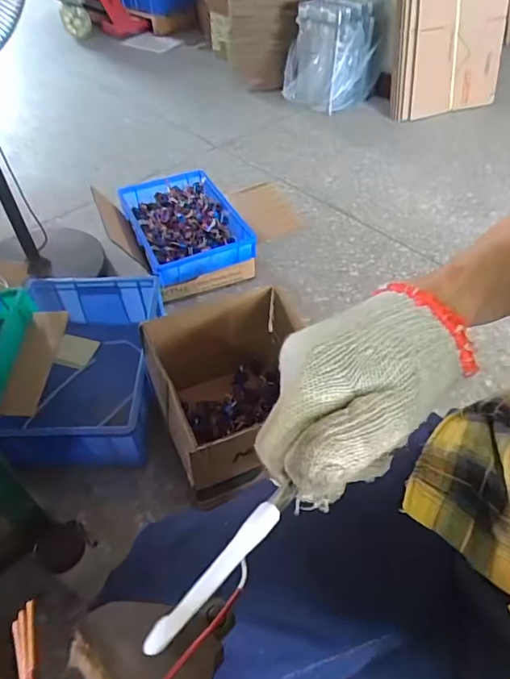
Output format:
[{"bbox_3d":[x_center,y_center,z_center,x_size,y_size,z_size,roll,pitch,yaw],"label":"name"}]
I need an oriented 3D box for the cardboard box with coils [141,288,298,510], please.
[{"bbox_3d":[-0.036,0.119,1.014,0.317,0.266,0.320,-20,51,-16],"label":"cardboard box with coils"}]

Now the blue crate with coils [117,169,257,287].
[{"bbox_3d":[-0.210,-0.346,1.393,0.291,0.092,0.423,-19,51,-16],"label":"blue crate with coils"}]

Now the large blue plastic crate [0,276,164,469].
[{"bbox_3d":[-0.397,0.058,1.117,0.321,0.208,0.478,-4,48,-3],"label":"large blue plastic crate"}]

